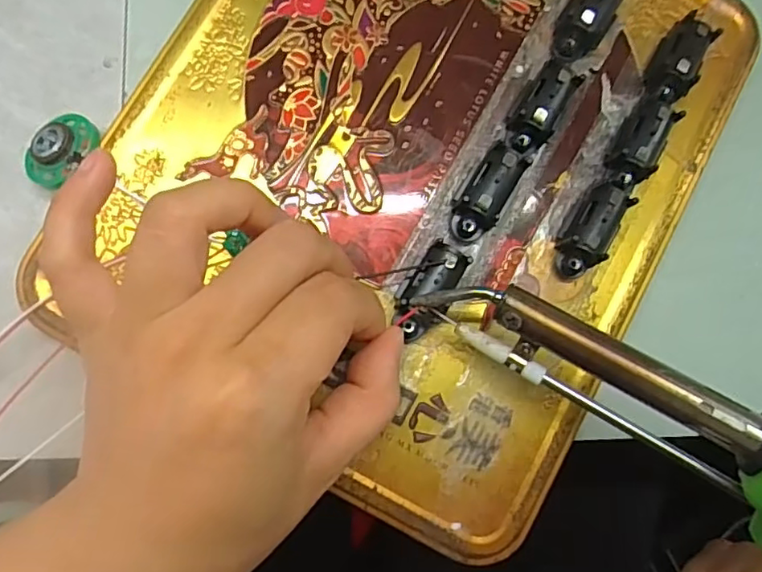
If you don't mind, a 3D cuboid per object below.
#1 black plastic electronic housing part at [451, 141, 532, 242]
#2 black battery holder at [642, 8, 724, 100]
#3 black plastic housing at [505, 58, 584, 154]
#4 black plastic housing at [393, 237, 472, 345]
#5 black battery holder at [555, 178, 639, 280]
[{"bbox_3d":[0.038,-0.033,0.208,0.016,0.014,0.037,35,82,-1],"label":"black plastic electronic housing part"},{"bbox_3d":[0.109,-0.083,0.221,0.016,0.014,0.033,31,82,-1],"label":"black battery holder"},{"bbox_3d":[0.056,-0.062,0.213,0.015,0.014,0.032,30,82,-1],"label":"black plastic housing"},{"bbox_3d":[0.017,0.000,0.201,0.015,0.016,0.036,35,83,1],"label":"black plastic housing"},{"bbox_3d":[0.074,-0.019,0.212,0.015,0.014,0.034,31,82,-1],"label":"black battery holder"}]

